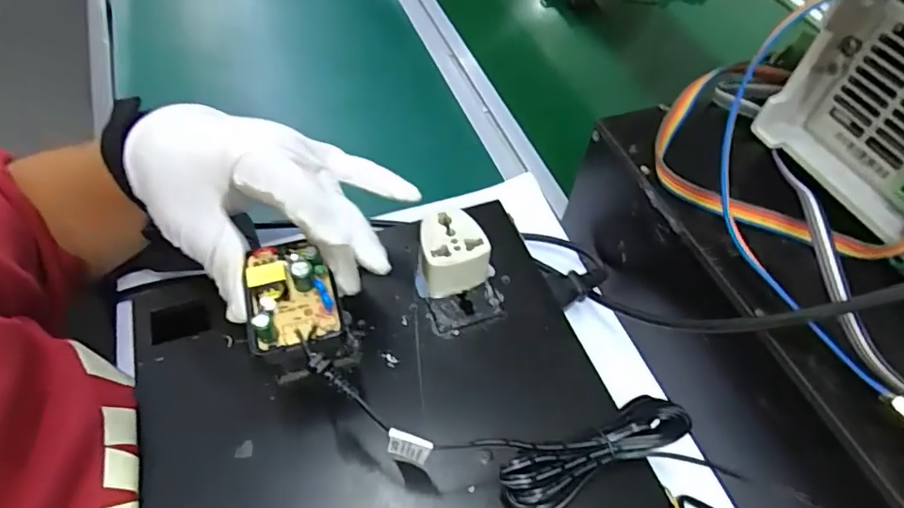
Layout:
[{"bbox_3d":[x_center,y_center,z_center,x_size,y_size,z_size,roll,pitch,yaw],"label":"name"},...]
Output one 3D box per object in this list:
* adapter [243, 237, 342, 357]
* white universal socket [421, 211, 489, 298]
[{"bbox_3d":[-0.072,0.020,0.245,0.038,0.020,0.046,-7,75,-16],"label":"adapter"},{"bbox_3d":[0.001,0.000,0.310,0.041,0.037,0.037,-5,53,-9],"label":"white universal socket"}]

